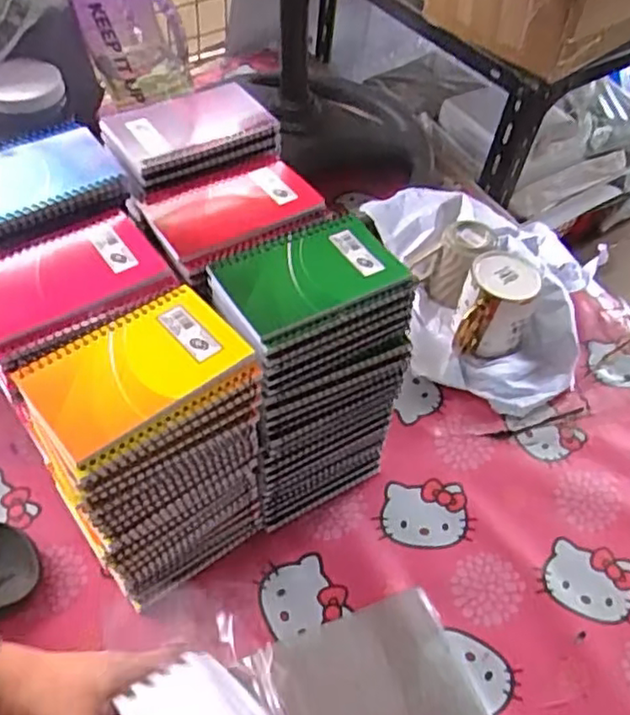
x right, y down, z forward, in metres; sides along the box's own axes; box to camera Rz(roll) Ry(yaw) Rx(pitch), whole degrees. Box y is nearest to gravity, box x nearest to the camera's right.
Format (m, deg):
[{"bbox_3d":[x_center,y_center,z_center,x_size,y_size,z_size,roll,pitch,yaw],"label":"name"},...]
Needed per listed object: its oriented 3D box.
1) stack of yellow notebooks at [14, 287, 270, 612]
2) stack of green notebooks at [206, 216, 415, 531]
[{"bbox_3d":[-0.121,0.082,0.522,0.135,0.260,0.097,-27,57,-24],"label":"stack of yellow notebooks"},{"bbox_3d":[-0.008,0.023,0.584,0.136,0.251,0.111,-22,55,-20],"label":"stack of green notebooks"}]

